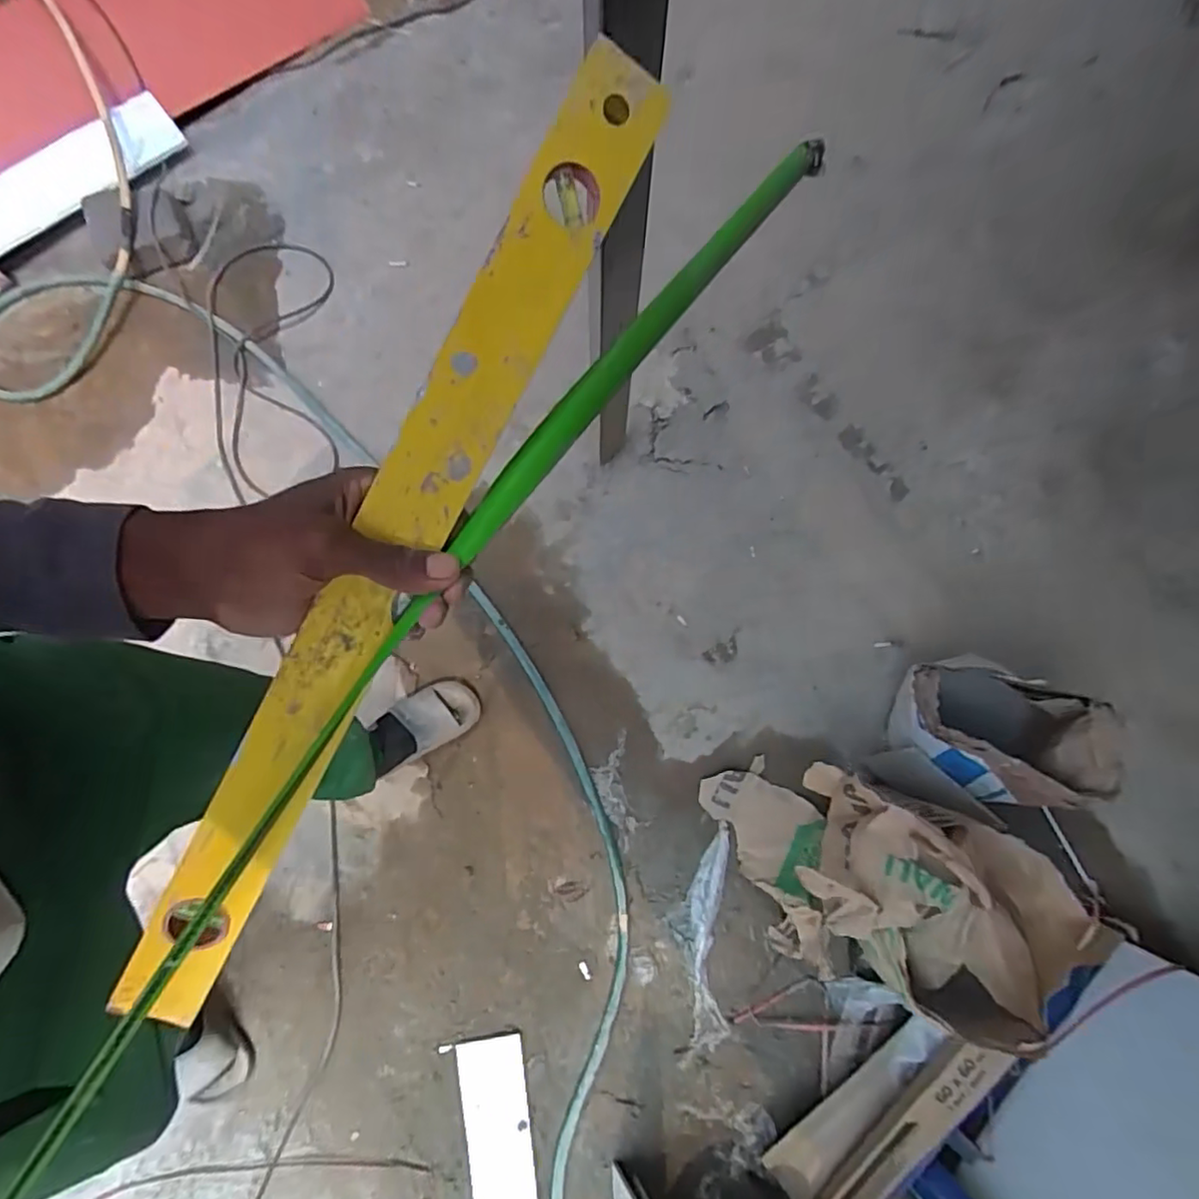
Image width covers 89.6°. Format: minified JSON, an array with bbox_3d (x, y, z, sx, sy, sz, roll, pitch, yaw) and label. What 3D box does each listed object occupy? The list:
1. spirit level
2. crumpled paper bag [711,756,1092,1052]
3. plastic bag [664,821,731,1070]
[{"bbox_3d":[-0.122,-0.014,0.330,0.052,0.026,0.570,31,95,8],"label":"spirit level"},{"bbox_3d":[0.487,0.491,1.000,0.590,0.413,0.305,22,78,3],"label":"crumpled paper bag"},{"bbox_3d":[0.196,0.669,1.187,0.115,0.025,0.420,1,77,2],"label":"plastic bag"}]

